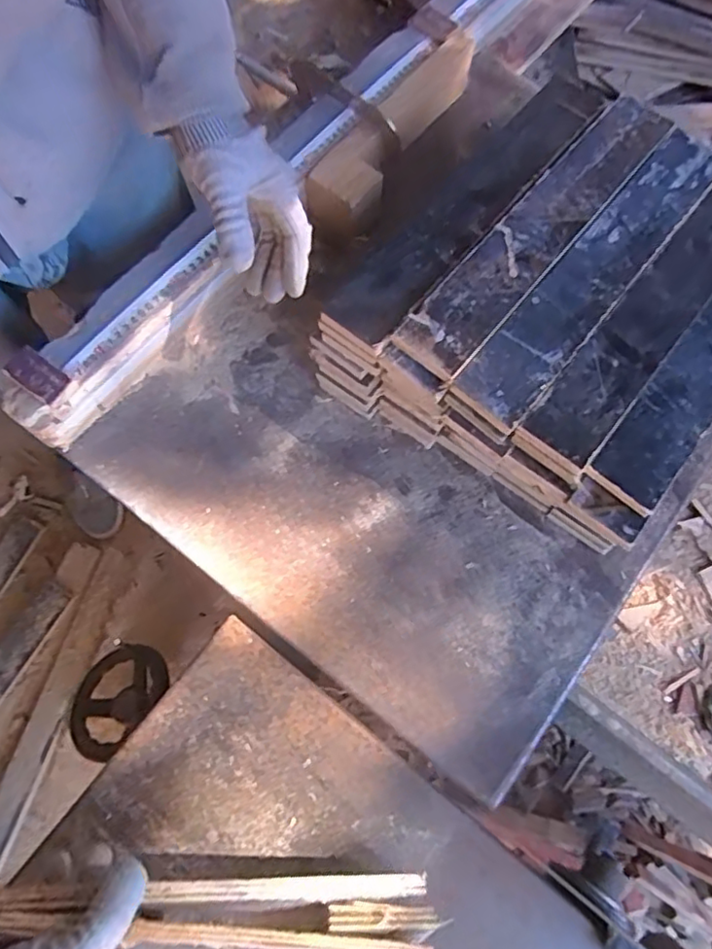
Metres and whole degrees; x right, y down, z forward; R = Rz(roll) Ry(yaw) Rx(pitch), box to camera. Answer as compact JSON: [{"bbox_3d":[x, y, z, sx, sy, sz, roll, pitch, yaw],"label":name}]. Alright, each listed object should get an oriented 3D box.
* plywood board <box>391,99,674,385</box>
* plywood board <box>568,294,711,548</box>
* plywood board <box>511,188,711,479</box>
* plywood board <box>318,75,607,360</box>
[{"bbox_3d":[0.169,-0.227,0.561,0.061,0.011,0.356,39,76,10],"label":"plywood board"},{"bbox_3d":[0.322,-0.111,0.553,0.066,0.023,0.393,38,72,6],"label":"plywood board"},{"bbox_3d":[0.273,-0.152,0.553,0.061,0.016,0.366,39,72,6],"label":"plywood board"},{"bbox_3d":[0.101,-0.255,0.577,0.074,0.023,0.358,39,76,10],"label":"plywood board"}]

